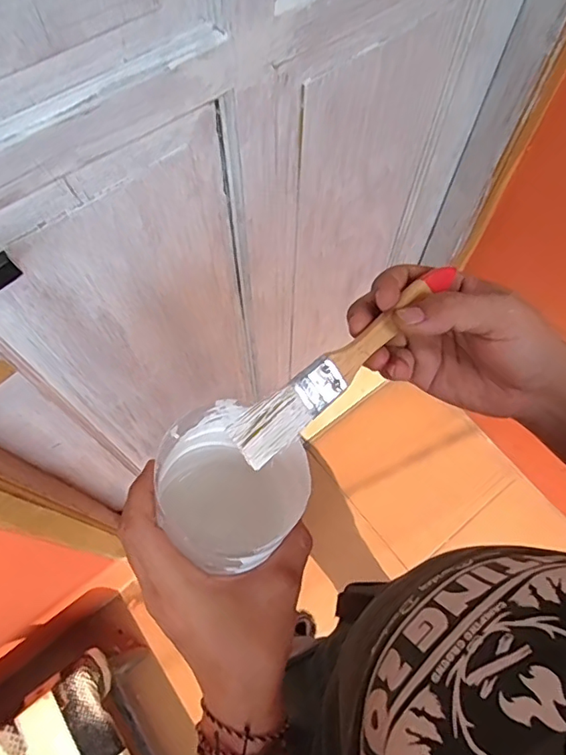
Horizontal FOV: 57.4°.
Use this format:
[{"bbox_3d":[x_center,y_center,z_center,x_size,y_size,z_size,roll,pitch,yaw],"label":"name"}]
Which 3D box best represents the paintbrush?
[{"bbox_3d":[0.037,-0.013,0.273,0.157,0.013,0.022,-41,73,-17],"label":"paintbrush"}]

